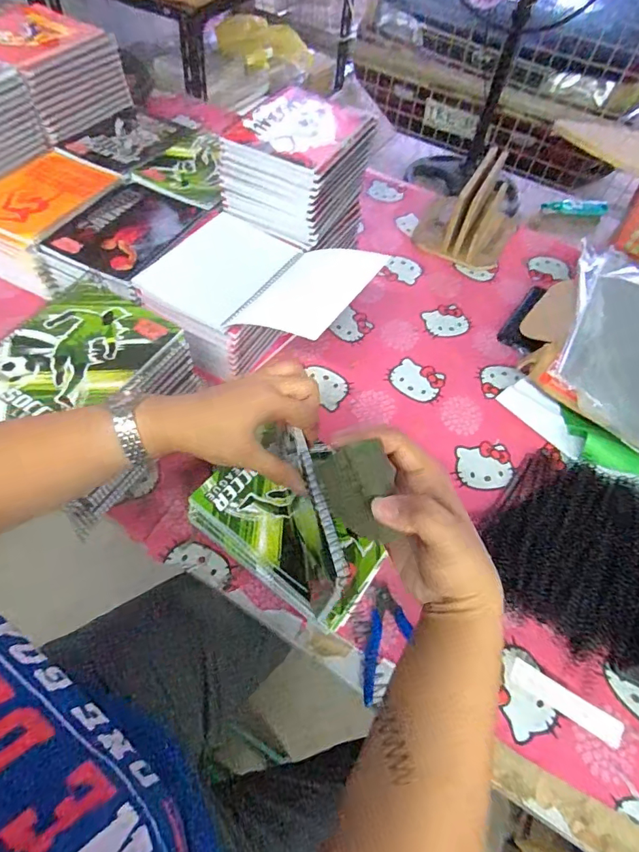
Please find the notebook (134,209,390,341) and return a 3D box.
[{"bbox_3d":[-0.082,-0.206,0.623,0.285,0.064,0.210,28,59,13],"label":"notebook"}]

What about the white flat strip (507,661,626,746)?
[{"bbox_3d":[0.257,0.288,0.490,0.114,0.006,0.026,30,59,14],"label":"white flat strip"}]

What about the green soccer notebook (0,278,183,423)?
[{"bbox_3d":[-0.273,-0.076,0.516,0.153,0.013,0.205,25,58,11],"label":"green soccer notebook"}]

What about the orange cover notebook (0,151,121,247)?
[{"bbox_3d":[-0.422,-0.354,0.720,0.151,0.016,0.203,28,59,13],"label":"orange cover notebook"}]

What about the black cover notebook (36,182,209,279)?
[{"bbox_3d":[-0.284,-0.295,0.697,0.156,0.015,0.192,23,58,10],"label":"black cover notebook"}]

